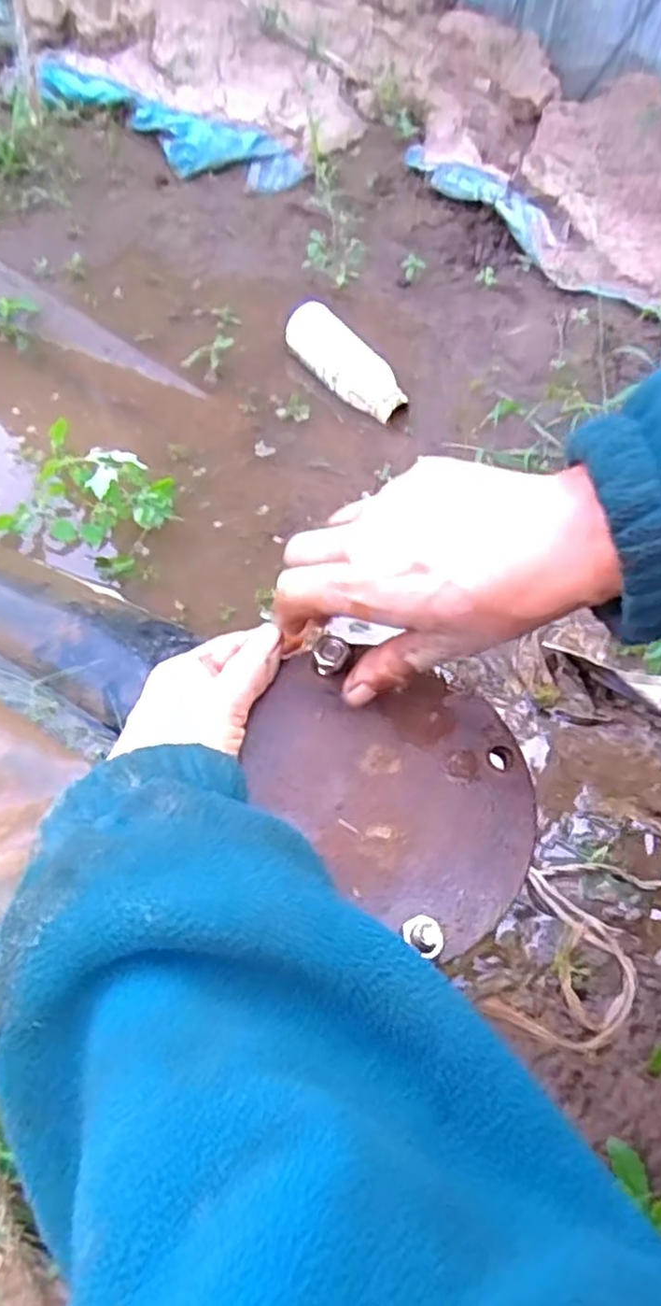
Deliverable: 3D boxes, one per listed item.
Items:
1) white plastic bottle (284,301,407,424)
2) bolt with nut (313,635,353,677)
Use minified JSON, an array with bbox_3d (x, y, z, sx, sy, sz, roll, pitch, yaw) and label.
[{"bbox_3d":[0.023,-0.368,0.934,0.069,0.064,0.190,-27,58,-23],"label":"white plastic bottle"},{"bbox_3d":[0.000,0.002,0.346,0.018,0.016,0.014,16,53,8],"label":"bolt with nut"}]

